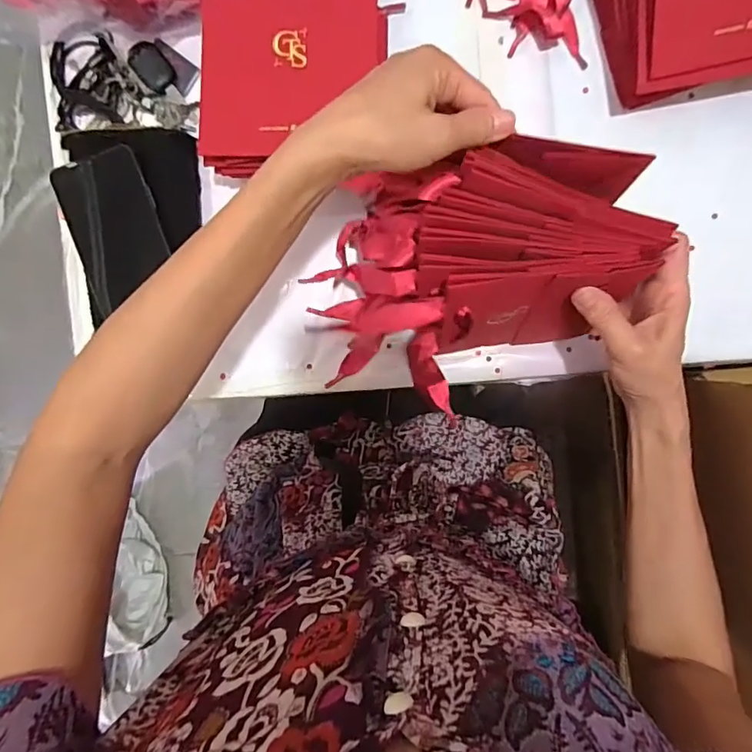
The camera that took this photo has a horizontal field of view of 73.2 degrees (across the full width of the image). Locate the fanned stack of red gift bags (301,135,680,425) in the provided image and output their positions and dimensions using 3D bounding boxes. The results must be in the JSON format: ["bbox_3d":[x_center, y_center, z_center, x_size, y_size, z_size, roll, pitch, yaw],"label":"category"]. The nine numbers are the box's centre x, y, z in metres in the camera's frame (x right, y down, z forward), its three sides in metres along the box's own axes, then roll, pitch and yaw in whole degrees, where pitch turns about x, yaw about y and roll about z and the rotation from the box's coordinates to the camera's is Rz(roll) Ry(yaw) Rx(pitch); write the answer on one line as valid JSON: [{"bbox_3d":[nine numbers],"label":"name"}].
[{"bbox_3d":[0.069,-0.066,0.391,0.215,0.143,0.176,9,93,3],"label":"fanned stack of red gift bags"}]

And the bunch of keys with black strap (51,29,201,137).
[{"bbox_3d":[-0.227,-0.260,0.453,0.133,0.019,0.083,5,92,3],"label":"bunch of keys with black strap"}]

